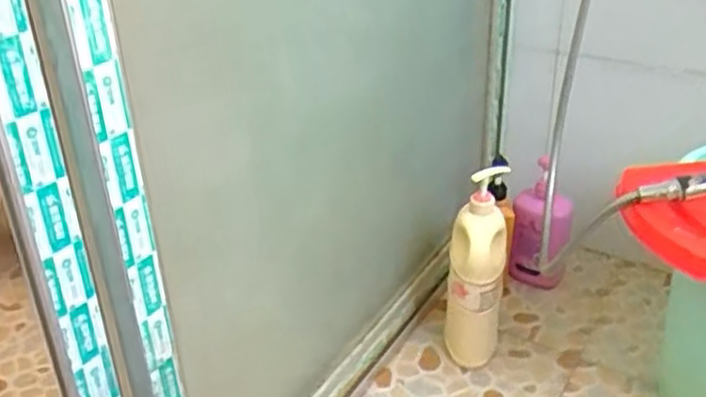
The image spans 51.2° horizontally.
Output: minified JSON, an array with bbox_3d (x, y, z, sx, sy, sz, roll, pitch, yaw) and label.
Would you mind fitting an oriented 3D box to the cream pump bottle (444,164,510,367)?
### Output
[{"bbox_3d":[0.189,0.114,1.133,0.082,0.322,0.108,4,29,8],"label":"cream pump bottle"}]

